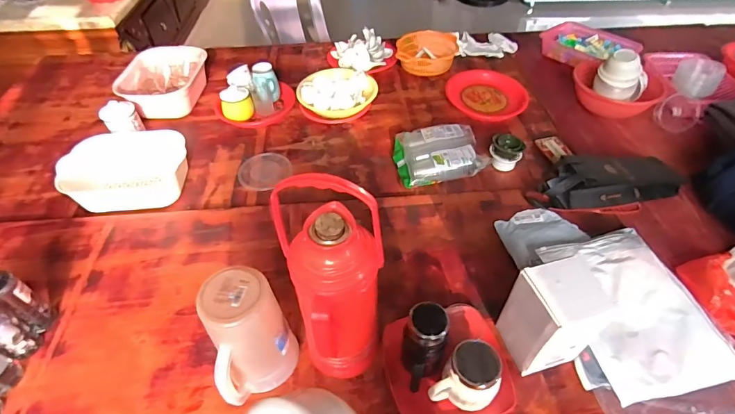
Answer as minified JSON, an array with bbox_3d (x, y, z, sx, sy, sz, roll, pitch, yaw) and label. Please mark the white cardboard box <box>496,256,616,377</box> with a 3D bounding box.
[{"bbox_3d":[0.315,0.190,0.692,0.120,0.197,0.097,-12,48,-8],"label":"white cardboard box"}]

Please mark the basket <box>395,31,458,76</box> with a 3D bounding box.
[{"bbox_3d":[0.211,-0.565,1.493,0.222,0.077,0.170,9,48,11],"label":"basket"}]

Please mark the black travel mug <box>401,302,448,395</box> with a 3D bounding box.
[{"bbox_3d":[0.093,0.242,0.678,0.072,0.154,0.101,9,49,10],"label":"black travel mug"}]

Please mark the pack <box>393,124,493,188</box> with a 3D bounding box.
[{"bbox_3d":[0.195,-0.154,1.124,0.239,0.064,0.198,-10,48,-7],"label":"pack"}]

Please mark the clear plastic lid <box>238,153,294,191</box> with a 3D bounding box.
[{"bbox_3d":[-0.288,-0.103,1.130,0.150,0.011,0.143,-1,47,1],"label":"clear plastic lid"}]

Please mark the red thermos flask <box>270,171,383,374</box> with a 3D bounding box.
[{"bbox_3d":[-0.042,0.137,0.624,0.127,0.409,0.124,-1,47,1],"label":"red thermos flask"}]

